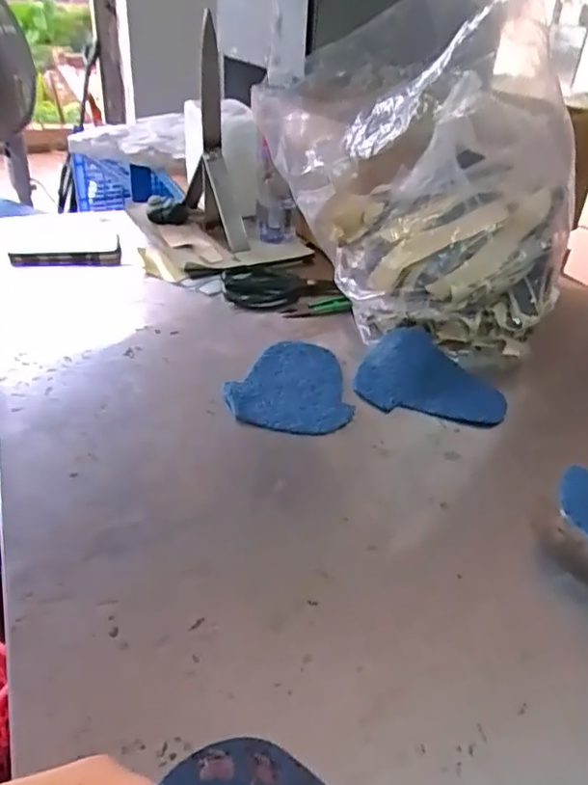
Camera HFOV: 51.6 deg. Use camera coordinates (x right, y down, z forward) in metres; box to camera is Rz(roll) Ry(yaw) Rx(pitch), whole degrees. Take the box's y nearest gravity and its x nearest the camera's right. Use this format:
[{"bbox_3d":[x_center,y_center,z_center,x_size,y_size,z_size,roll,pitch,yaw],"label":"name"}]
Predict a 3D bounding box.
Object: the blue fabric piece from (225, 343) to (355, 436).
[{"bbox_3d":[0.001,-0.011,0.620,0.119,0.006,0.154,10,35,7],"label":"blue fabric piece"}]

